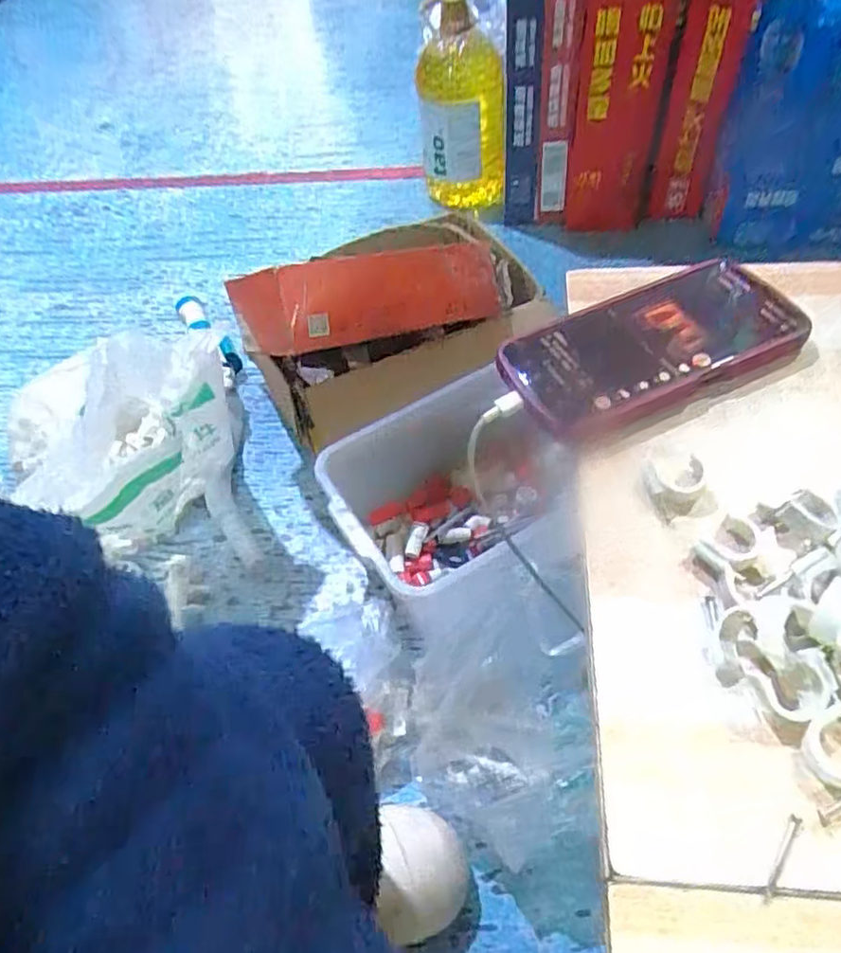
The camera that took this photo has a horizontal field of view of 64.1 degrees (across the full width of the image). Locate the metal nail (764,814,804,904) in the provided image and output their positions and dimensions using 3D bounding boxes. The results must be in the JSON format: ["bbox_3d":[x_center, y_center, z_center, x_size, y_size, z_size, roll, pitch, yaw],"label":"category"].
[{"bbox_3d":[0.127,0.133,0.234,0.005,0.004,0.031,29,60,24],"label":"metal nail"}]

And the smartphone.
[{"bbox_3d":[0.135,-0.078,0.378,0.173,0.013,0.081,-23,54,-11],"label":"smartphone"}]

